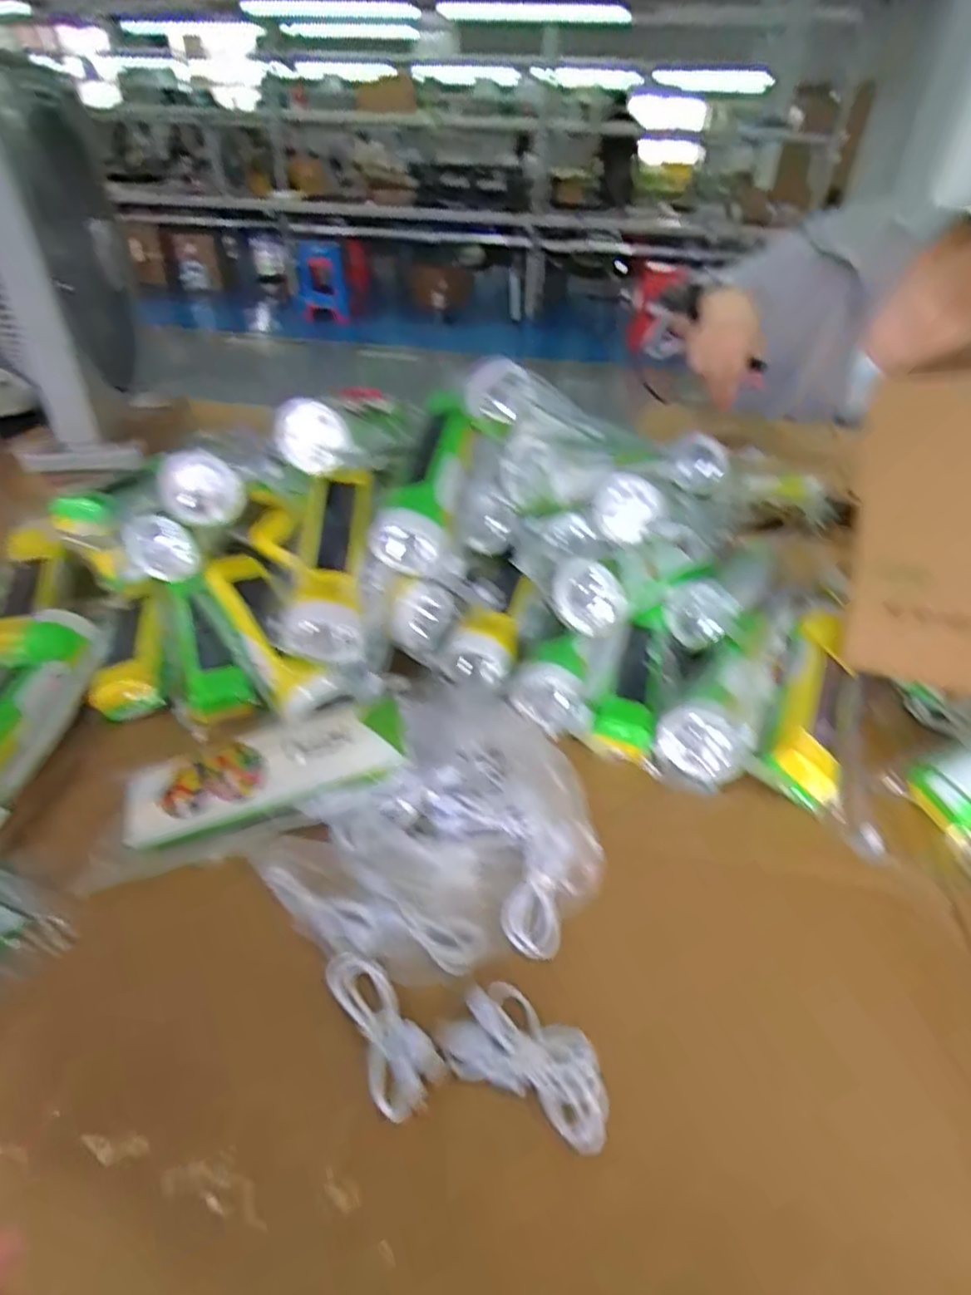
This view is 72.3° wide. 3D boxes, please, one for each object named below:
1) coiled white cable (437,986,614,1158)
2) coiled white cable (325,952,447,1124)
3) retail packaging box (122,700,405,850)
[{"bbox_3d":[0.022,0.185,0.302,0.080,0.027,0.048,13,35,38],"label":"coiled white cable"},{"bbox_3d":[-0.050,0.181,0.318,0.032,0.010,0.076,-21,43,-29],"label":"coiled white cable"},{"bbox_3d":[-0.133,0.072,0.406,0.167,0.024,0.063,-17,39,-4],"label":"retail packaging box"}]

